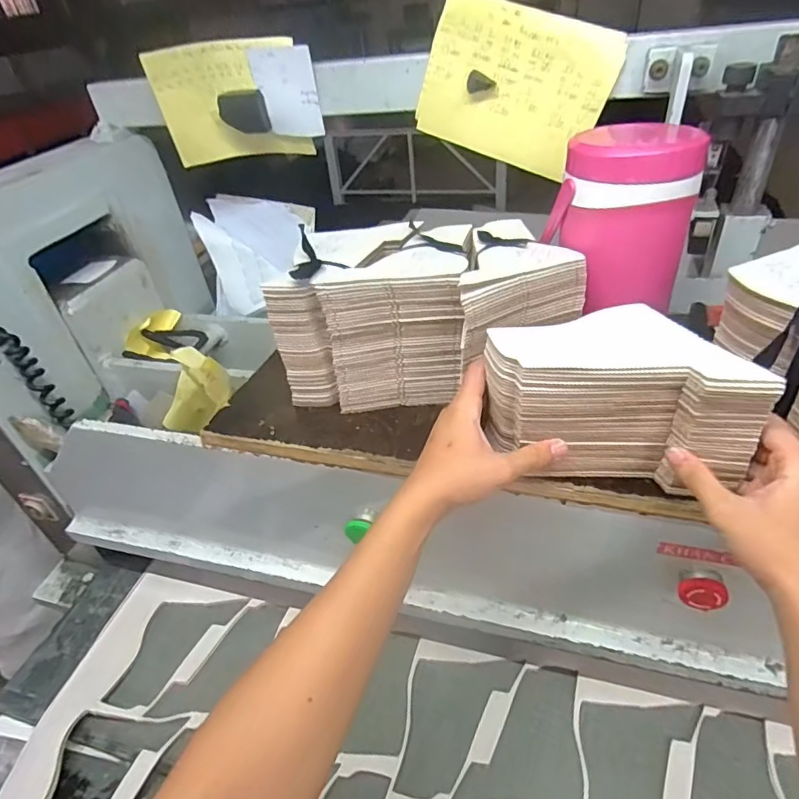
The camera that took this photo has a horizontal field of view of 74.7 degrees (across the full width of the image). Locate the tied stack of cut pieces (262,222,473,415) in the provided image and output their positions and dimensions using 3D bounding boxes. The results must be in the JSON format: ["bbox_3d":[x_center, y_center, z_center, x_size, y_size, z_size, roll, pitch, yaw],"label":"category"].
[{"bbox_3d":[-0.024,-0.093,0.573,0.190,0.142,0.155,1,42,7],"label":"tied stack of cut pieces"}]

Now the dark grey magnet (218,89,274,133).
[{"bbox_3d":[-0.222,-0.409,0.749,0.070,0.052,0.017,8,44,14],"label":"dark grey magnet"}]

